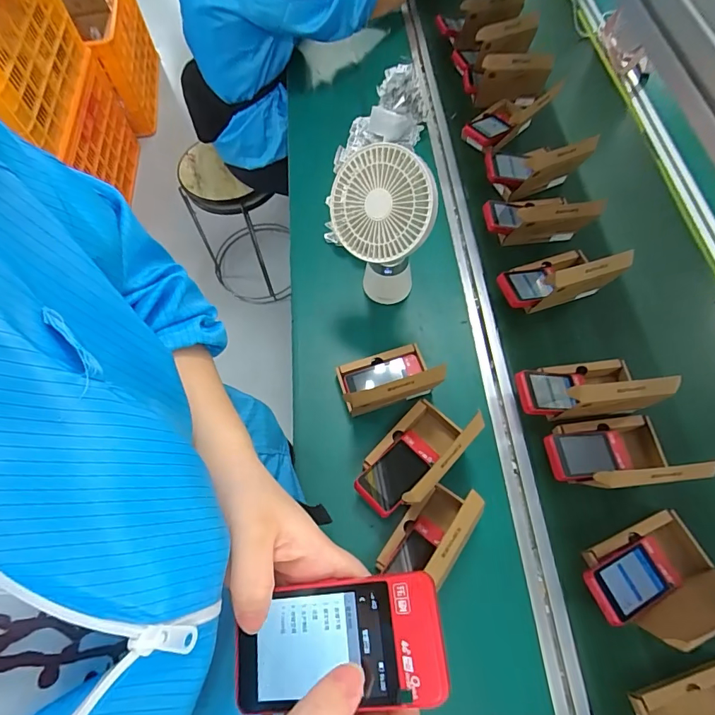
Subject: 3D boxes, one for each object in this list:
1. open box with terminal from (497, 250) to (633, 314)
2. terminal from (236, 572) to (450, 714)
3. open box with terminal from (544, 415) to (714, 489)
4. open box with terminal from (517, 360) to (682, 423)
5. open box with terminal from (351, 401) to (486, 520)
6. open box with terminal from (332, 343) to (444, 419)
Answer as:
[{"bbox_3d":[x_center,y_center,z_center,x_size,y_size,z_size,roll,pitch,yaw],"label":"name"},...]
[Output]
[{"bbox_3d":[0.329,-0.143,0.724,0.185,0.121,0.084,-18,72,-7],"label":"open box with terminal"},{"bbox_3d":[-0.012,0.161,0.246,0.117,0.010,0.060,-14,71,9],"label":"terminal"},{"bbox_3d":[0.356,0.127,0.605,0.165,0.121,0.096,-6,71,-3],"label":"open box with terminal"},{"bbox_3d":[0.335,0.038,0.642,0.191,0.120,0.085,-7,71,-3],"label":"open box with terminal"},{"bbox_3d":[0.082,0.127,0.601,0.093,0.132,0.148,39,75,12],"label":"open box with terminal"},{"bbox_3d":[0.042,0.024,0.641,0.132,0.129,0.089,-16,71,-6],"label":"open box with terminal"}]

